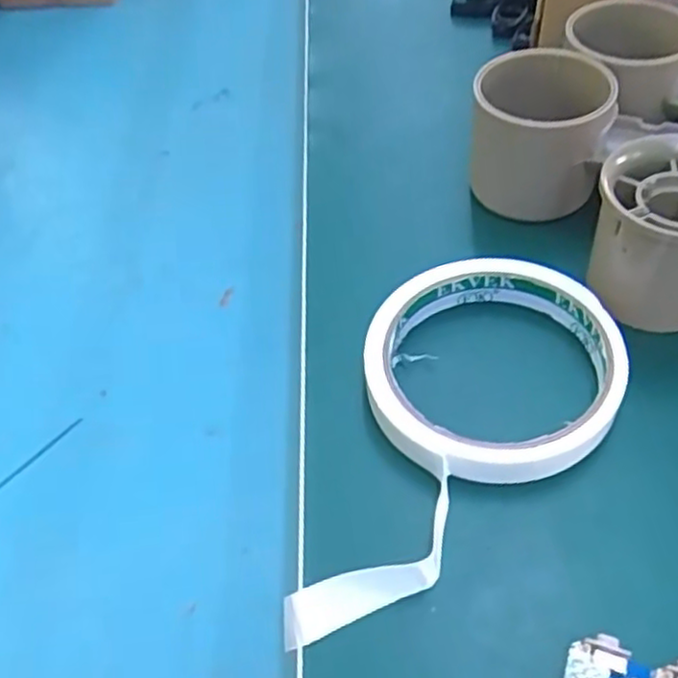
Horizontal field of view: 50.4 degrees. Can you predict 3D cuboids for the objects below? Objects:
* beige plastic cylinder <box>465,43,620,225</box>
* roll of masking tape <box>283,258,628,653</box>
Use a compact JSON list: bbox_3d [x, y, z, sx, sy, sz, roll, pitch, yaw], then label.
[{"bbox_3d":[0.088,-0.087,0.320,0.058,0.058,0.056,0,50,8],"label":"beige plastic cylinder"},{"bbox_3d":[0.047,0.033,0.247,0.089,0.023,0.153,10,53,13],"label":"roll of masking tape"}]

